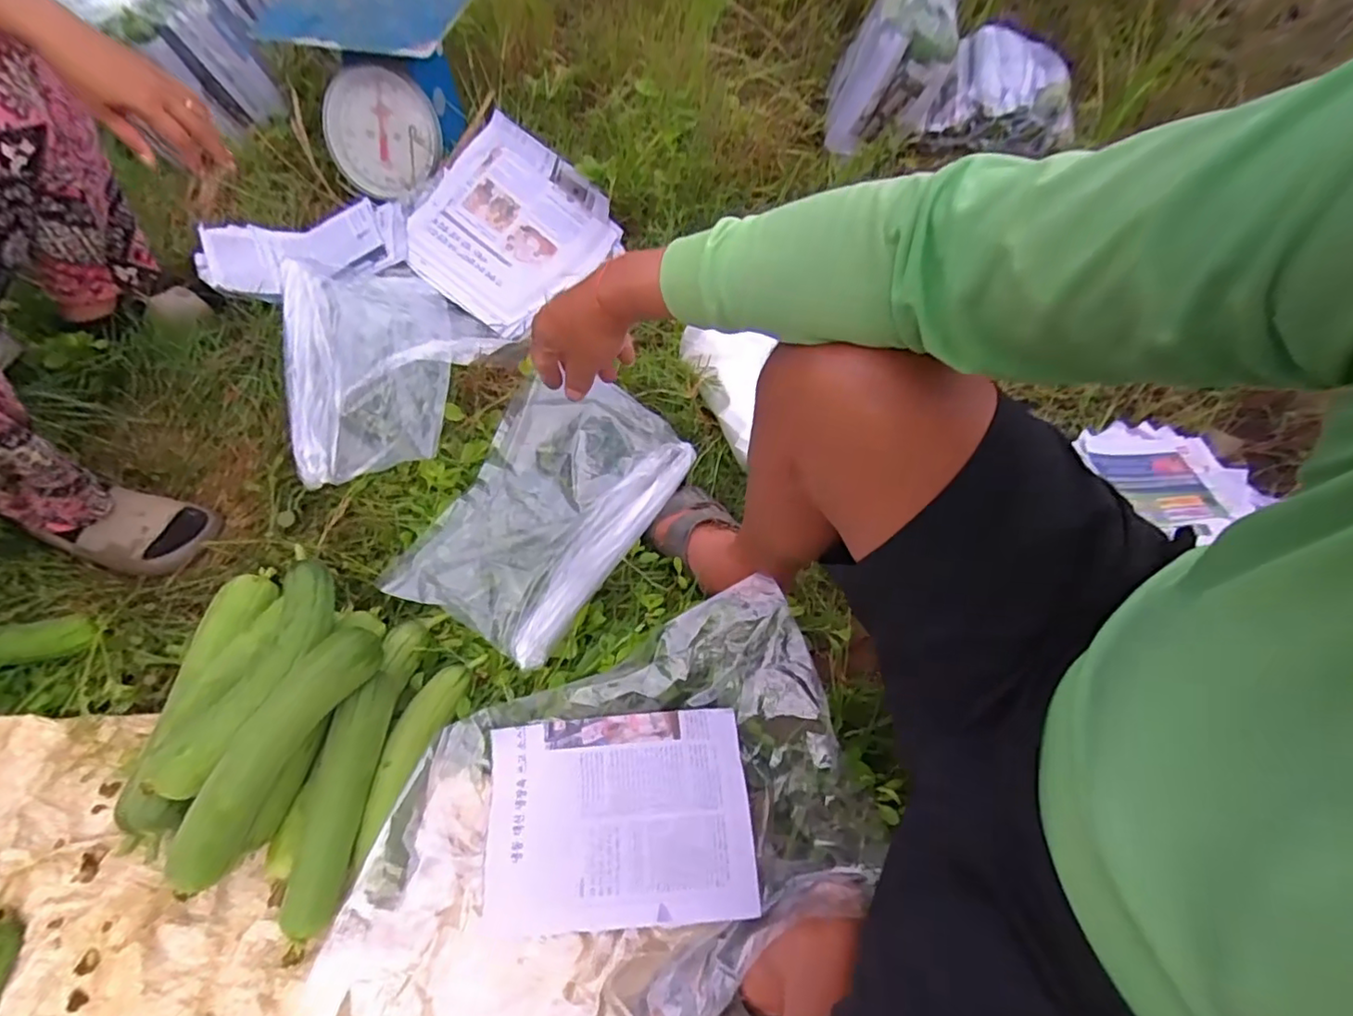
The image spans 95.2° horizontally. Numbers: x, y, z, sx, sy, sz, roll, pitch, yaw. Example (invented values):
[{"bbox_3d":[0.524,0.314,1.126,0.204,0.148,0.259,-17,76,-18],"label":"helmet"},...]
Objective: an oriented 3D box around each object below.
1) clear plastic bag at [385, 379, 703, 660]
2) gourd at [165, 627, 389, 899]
[{"bbox_3d":[-0.162,0.001,0.789,0.230,0.076,0.355,31,66,13],"label":"clear plastic bag"},{"bbox_3d":[-0.379,0.227,0.582,0.055,0.053,0.255,26,65,11],"label":"gourd"}]

